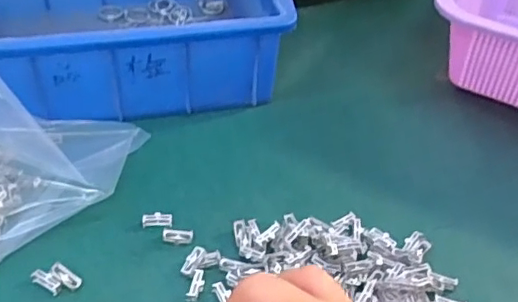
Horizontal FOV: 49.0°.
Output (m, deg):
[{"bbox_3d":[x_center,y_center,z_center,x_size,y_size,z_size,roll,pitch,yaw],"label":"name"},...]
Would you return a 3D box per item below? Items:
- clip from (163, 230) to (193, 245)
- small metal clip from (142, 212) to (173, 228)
[{"bbox_3d":[-0.045,0.048,0.315,0.016,0.006,0.006,6,43,0],"label":"clip"},{"bbox_3d":[-0.058,0.040,0.323,0.017,0.008,0.007,0,44,-6],"label":"small metal clip"}]

